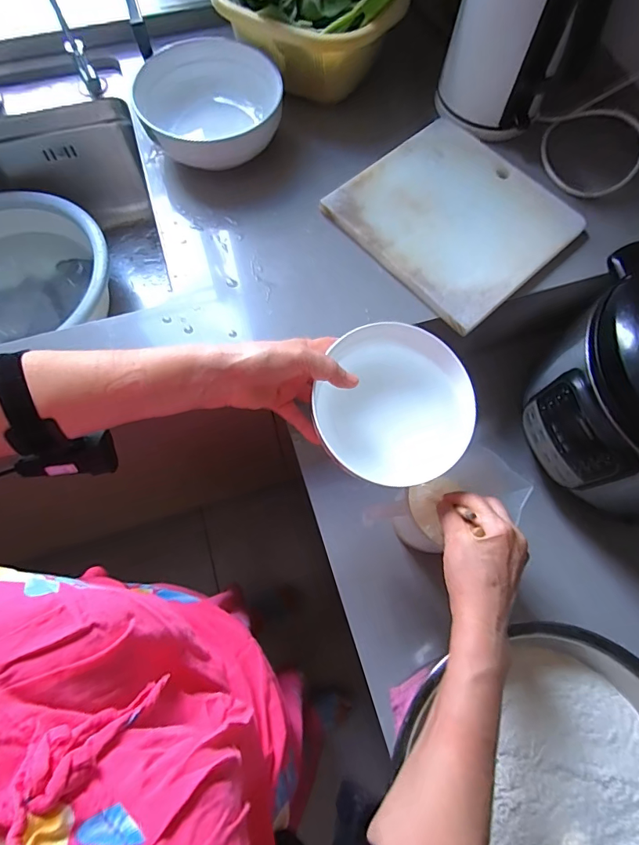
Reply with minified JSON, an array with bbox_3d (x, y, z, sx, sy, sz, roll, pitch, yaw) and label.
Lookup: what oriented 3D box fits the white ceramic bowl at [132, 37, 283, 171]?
[{"bbox_3d":[-0.138,-0.405,0.576,0.176,0.066,0.178,0,71,-1],"label":"white ceramic bowl"}]

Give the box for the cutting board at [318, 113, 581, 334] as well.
[{"bbox_3d":[0.169,-0.261,0.556,0.240,0.020,0.246,-41,76,-14],"label":"cutting board"}]

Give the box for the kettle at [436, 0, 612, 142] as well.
[{"bbox_3d":[0.250,-0.511,0.522,0.149,0.220,0.207,17,71,5],"label":"kettle"}]

